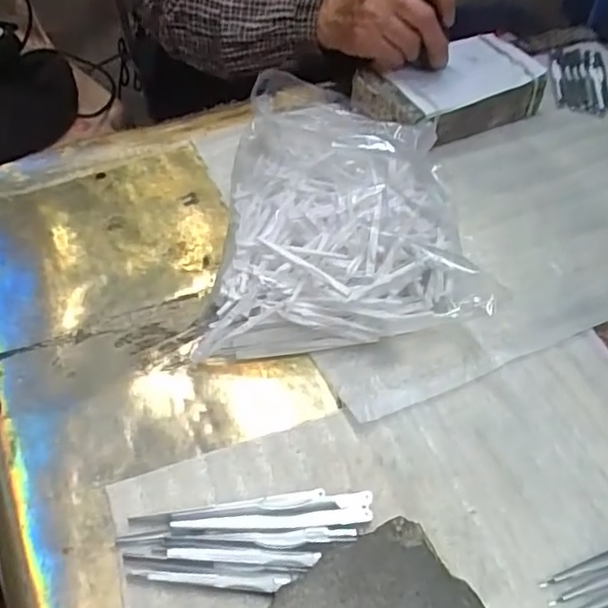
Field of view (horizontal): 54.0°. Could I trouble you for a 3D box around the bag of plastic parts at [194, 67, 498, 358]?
[{"bbox_3d":[0.023,-0.092,0.445,0.173,0.064,0.278,0,50,-2],"label":"bag of plastic parts"}]

